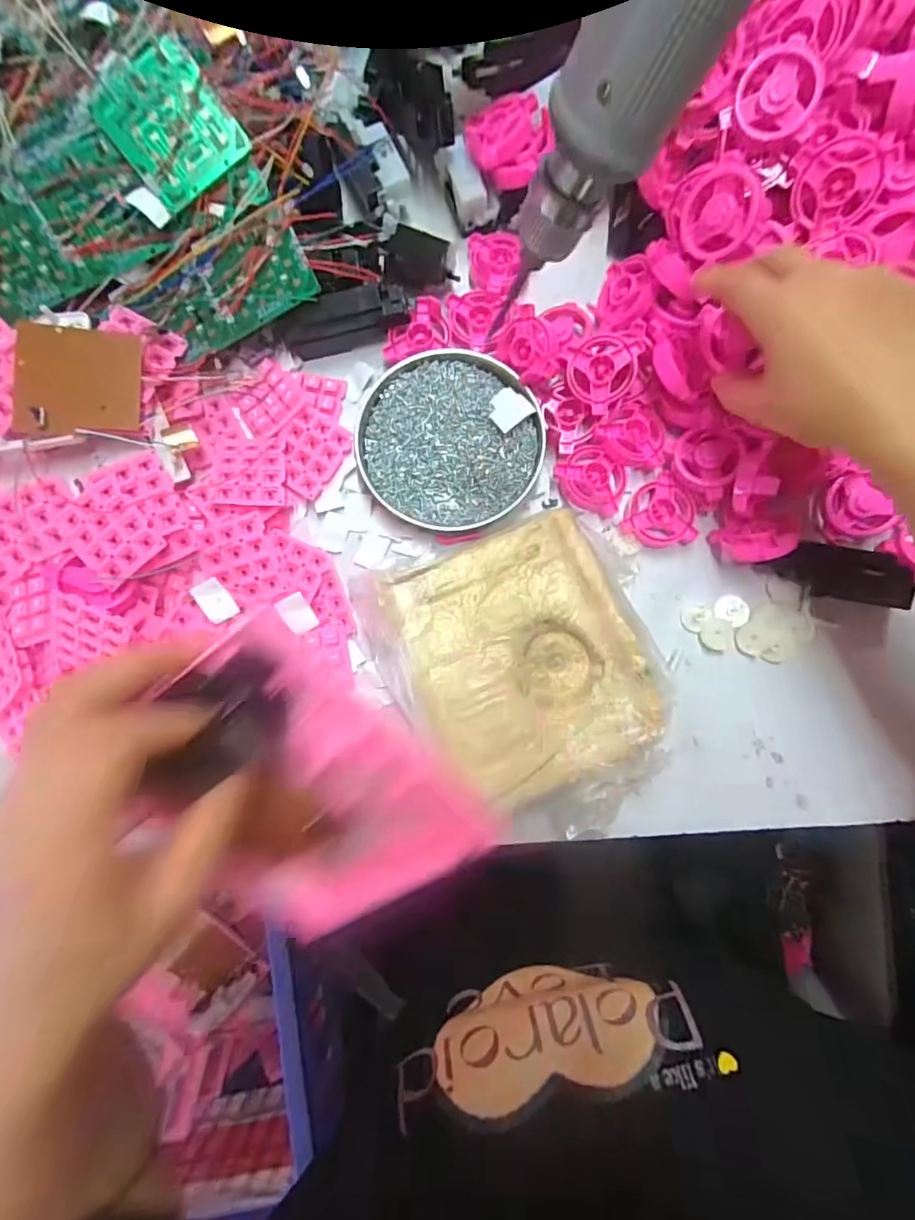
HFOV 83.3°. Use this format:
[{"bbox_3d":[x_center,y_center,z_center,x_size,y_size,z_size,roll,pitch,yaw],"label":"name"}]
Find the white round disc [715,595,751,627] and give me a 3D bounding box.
[{"bbox_3d":[0.204,-0.001,0.379,0.024,0.005,0.022,0,85,1],"label":"white round disc"}]

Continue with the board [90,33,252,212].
[{"bbox_3d":[-0.188,-0.318,0.336,0.072,0.006,0.069,-41,116,2],"label":"board"}]

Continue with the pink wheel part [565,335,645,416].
[{"bbox_3d":[0.102,-0.173,0.372,0.051,0.015,0.051,3,99,17],"label":"pink wheel part"}]

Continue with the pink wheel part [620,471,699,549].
[{"bbox_3d":[0.152,-0.068,0.383,0.050,0.014,0.051,0,85,1],"label":"pink wheel part"}]

